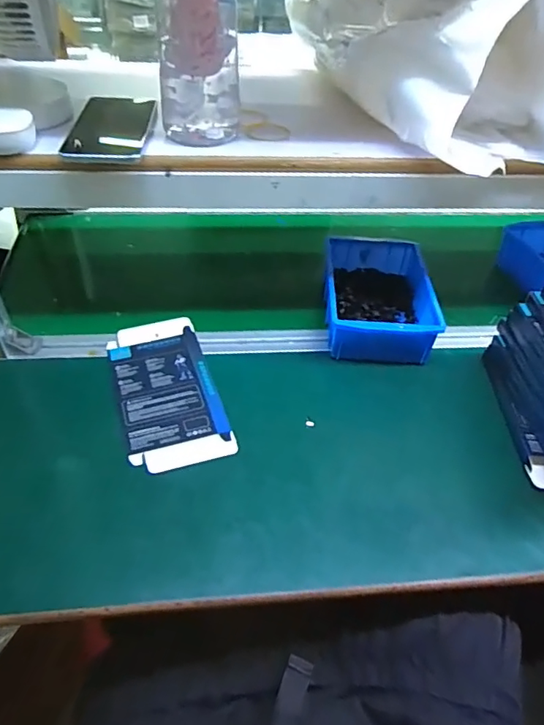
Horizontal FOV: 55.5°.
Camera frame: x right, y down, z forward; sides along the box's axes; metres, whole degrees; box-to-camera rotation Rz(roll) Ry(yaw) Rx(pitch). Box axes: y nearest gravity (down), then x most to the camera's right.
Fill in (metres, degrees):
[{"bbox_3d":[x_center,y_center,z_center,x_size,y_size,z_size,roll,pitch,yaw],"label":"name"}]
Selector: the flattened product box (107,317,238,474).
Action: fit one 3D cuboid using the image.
[{"bbox_3d":[-0.120,0.029,0.589,0.106,0.007,0.214,-12,47,-16],"label":"flattened product box"}]

